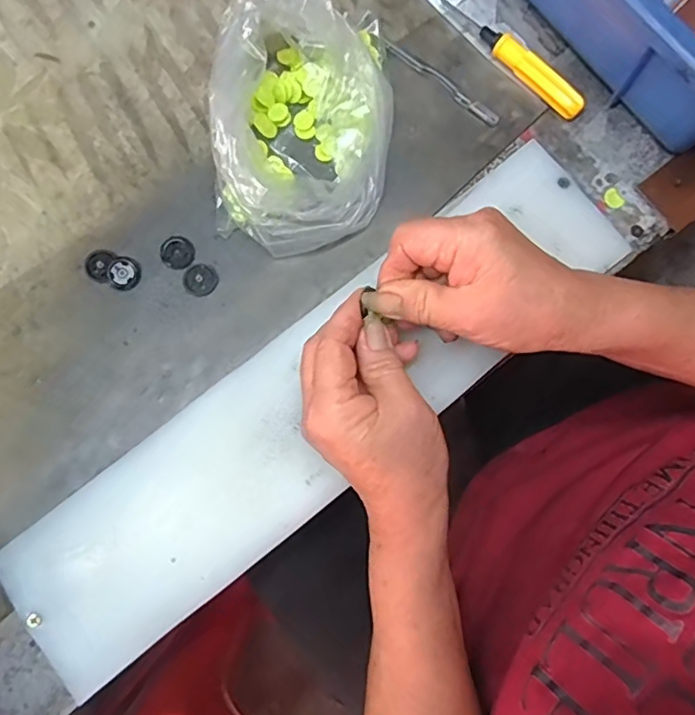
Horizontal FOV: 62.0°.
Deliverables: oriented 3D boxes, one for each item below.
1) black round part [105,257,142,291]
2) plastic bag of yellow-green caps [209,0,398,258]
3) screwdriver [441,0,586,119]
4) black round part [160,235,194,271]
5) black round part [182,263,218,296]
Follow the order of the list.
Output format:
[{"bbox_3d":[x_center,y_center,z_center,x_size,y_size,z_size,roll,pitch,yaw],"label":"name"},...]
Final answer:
[{"bbox_3d":[-0.137,-0.052,0.353,0.019,0.004,0.020,0,80,-1],"label":"black round part"},{"bbox_3d":[-0.025,-0.147,0.341,0.103,0.059,0.163,5,80,0],"label":"plastic bag of yellow-green caps"},{"bbox_3d":[0.108,-0.199,0.380,0.116,0.017,0.015,44,82,7],"label":"screwdriver"},{"bbox_3d":[-0.105,-0.065,0.356,0.021,0.004,0.020,0,80,-1],"label":"black round part"},{"bbox_3d":[-0.090,-0.048,0.353,0.019,0.005,0.019,0,80,-1],"label":"black round part"}]

